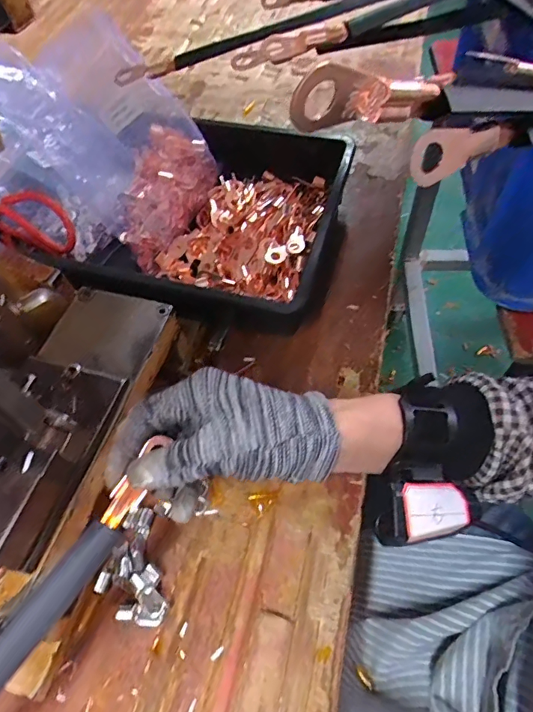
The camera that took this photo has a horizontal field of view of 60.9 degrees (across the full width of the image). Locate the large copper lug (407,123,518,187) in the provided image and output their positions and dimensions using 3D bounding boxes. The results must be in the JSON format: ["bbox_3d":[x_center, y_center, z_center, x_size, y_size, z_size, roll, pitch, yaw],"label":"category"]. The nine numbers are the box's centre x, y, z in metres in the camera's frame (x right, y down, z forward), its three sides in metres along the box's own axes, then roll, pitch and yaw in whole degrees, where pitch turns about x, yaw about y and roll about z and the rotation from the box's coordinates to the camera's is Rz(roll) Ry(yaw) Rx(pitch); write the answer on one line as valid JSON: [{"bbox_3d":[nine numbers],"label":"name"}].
[{"bbox_3d":[0.071,-0.075,0.161,0.047,0.016,0.009,-24,59,-10],"label":"large copper lug"}]

